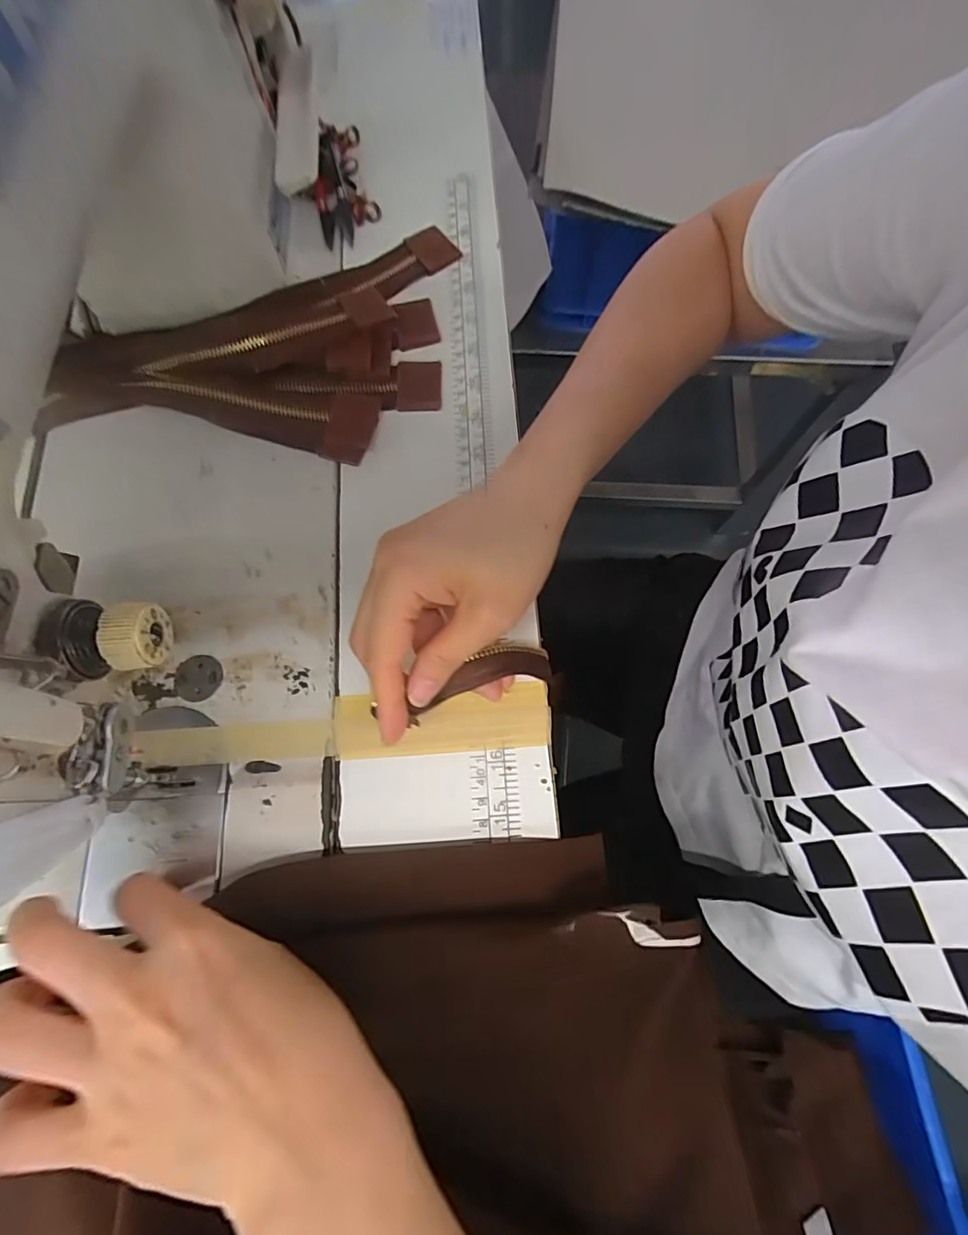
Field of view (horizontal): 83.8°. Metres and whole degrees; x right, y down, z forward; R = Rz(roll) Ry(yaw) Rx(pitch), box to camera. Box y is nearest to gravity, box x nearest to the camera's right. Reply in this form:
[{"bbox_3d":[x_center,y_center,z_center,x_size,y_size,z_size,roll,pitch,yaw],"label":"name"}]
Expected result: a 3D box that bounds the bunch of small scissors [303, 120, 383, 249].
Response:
[{"bbox_3d":[-0.098,-0.294,0.366,0.041,0.013,0.099,-15,72,-3],"label":"bunch of small scissors"}]

